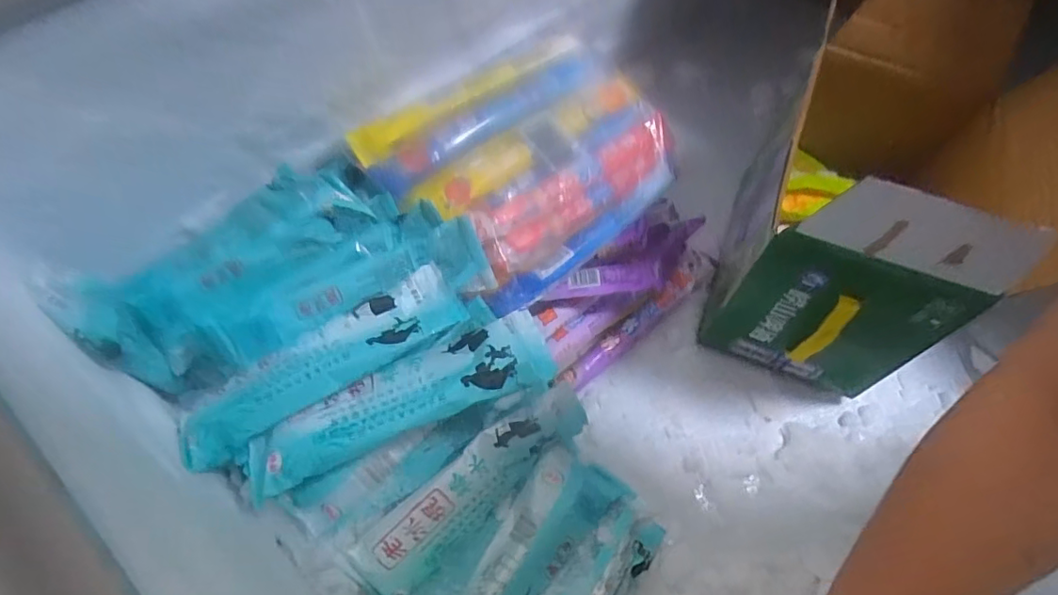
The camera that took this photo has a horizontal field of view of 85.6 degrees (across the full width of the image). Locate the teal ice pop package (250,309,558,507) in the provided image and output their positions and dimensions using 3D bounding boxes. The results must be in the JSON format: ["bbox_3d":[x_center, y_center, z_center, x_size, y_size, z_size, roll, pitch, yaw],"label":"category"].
[{"bbox_3d":[-0.082,0.063,0.364,0.201,0.020,0.062,-24,66,-14],"label":"teal ice pop package"}]

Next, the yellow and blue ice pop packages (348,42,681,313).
[{"bbox_3d":[-0.021,-0.164,0.548,0.276,0.045,0.130,-37,69,-19],"label":"yellow and blue ice pop packages"}]

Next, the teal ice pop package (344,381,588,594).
[{"bbox_3d":[-0.041,0.130,0.403,0.183,0.059,0.027,-37,33,-13],"label":"teal ice pop package"}]

